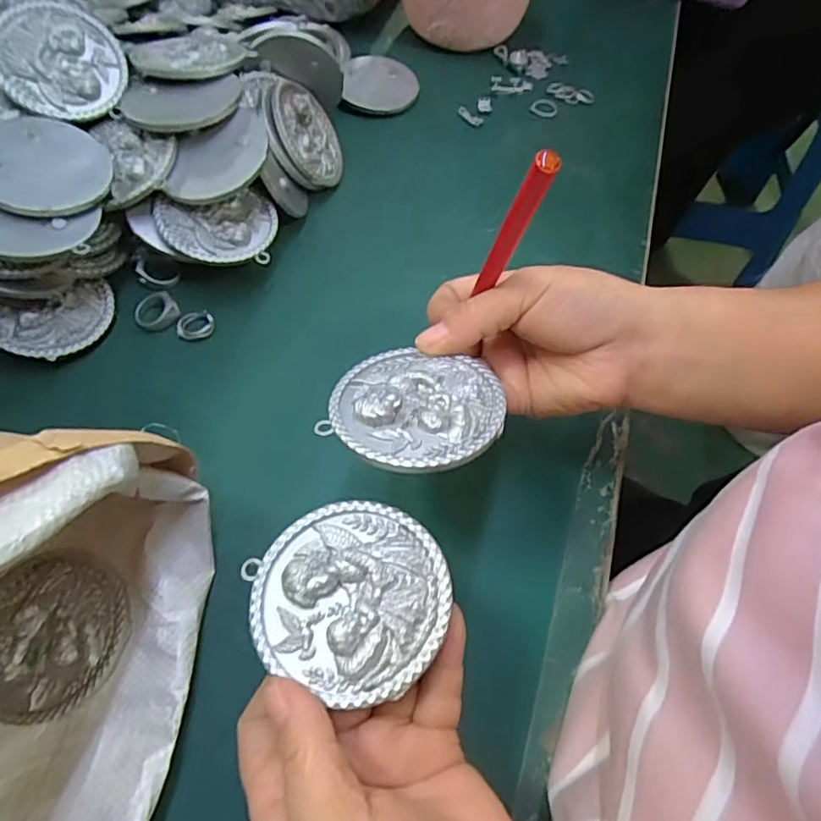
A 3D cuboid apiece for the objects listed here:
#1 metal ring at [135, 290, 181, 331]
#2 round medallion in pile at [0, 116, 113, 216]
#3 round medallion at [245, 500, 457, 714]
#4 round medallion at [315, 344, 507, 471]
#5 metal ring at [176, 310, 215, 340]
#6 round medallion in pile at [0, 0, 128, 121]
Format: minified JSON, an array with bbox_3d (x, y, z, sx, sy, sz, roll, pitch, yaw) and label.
[{"bbox_3d":[-0.162,-0.064,0.374,0.020,0.008,0.027,41,65,20],"label":"metal ring"},{"bbox_3d":[-0.214,-0.141,0.337,0.072,0.007,0.074,0,60,-20],"label":"round medallion in pile"},{"bbox_3d":[-0.023,0.068,0.221,0.071,0.010,0.068,2,58,-3],"label":"round medallion"},{"bbox_3d":[0.002,-0.003,0.251,0.072,0.006,0.070,-2,44,2],"label":"round medallion"},{"bbox_3d":[-0.137,-0.055,0.375,0.023,0.004,0.021,2,58,-3],"label":"metal ring"},{"bbox_3d":[-0.219,-0.217,0.364,0.073,0.007,0.073,3,82,-24],"label":"round medallion in pile"}]

